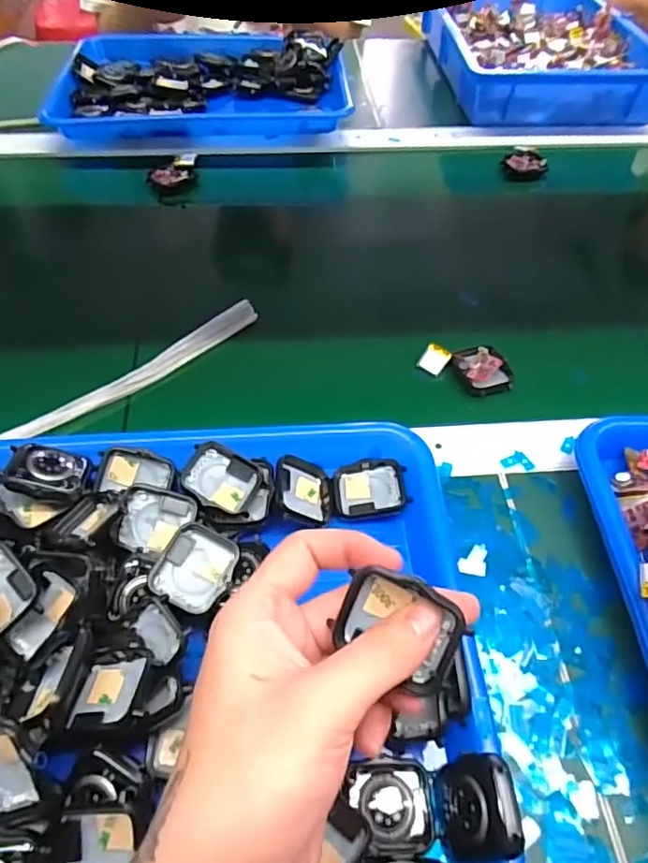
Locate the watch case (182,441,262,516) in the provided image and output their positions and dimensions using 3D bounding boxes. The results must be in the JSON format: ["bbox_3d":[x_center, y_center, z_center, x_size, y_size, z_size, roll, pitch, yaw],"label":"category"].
[{"bbox_3d":[-0.061,0.028,0.340,0.043,0.011,0.035,33,62,-5],"label":"watch case"}]

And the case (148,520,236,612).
[{"bbox_3d":[-0.068,0.072,0.304,0.035,0.011,0.041,18,55,12],"label":"case"}]

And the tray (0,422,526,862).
[{"bbox_3d":[-0.090,0.103,0.286,0.331,0.060,0.252,-2,54,-3],"label":"tray"}]

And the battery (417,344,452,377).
[{"bbox_3d":[0.085,-0.055,0.440,0.019,0.005,0.023,35,90,13],"label":"battery"}]

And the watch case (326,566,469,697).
[{"bbox_3d":[0.028,0.073,0.213,0.043,0.011,0.040,24,95,20],"label":"watch case"}]

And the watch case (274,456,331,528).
[{"bbox_3d":[-0.014,0.035,0.347,0.039,0.010,0.043,29,39,-31],"label":"watch case"}]

